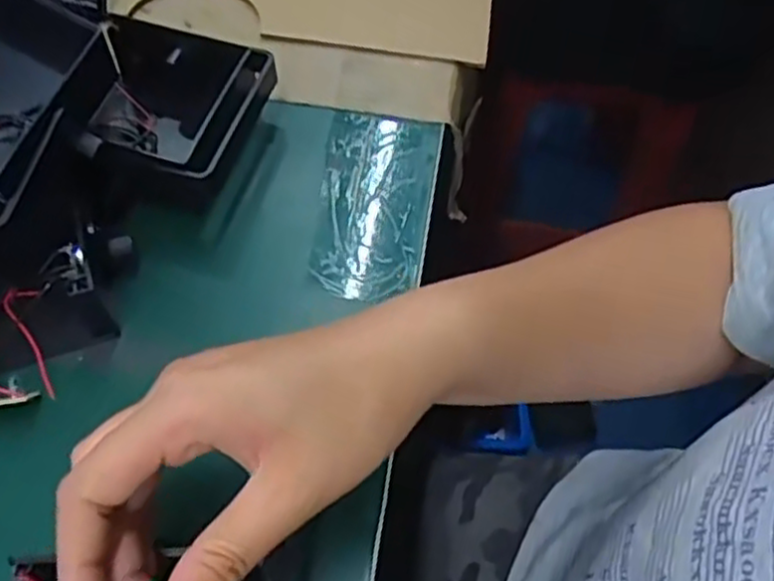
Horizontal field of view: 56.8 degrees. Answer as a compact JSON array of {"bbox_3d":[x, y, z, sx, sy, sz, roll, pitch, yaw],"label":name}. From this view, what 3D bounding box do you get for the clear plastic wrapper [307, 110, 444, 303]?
[{"bbox_3d":[-0.007,-0.046,0.375,0.059,0.008,0.118,8,58,3],"label":"clear plastic wrapper"}]

